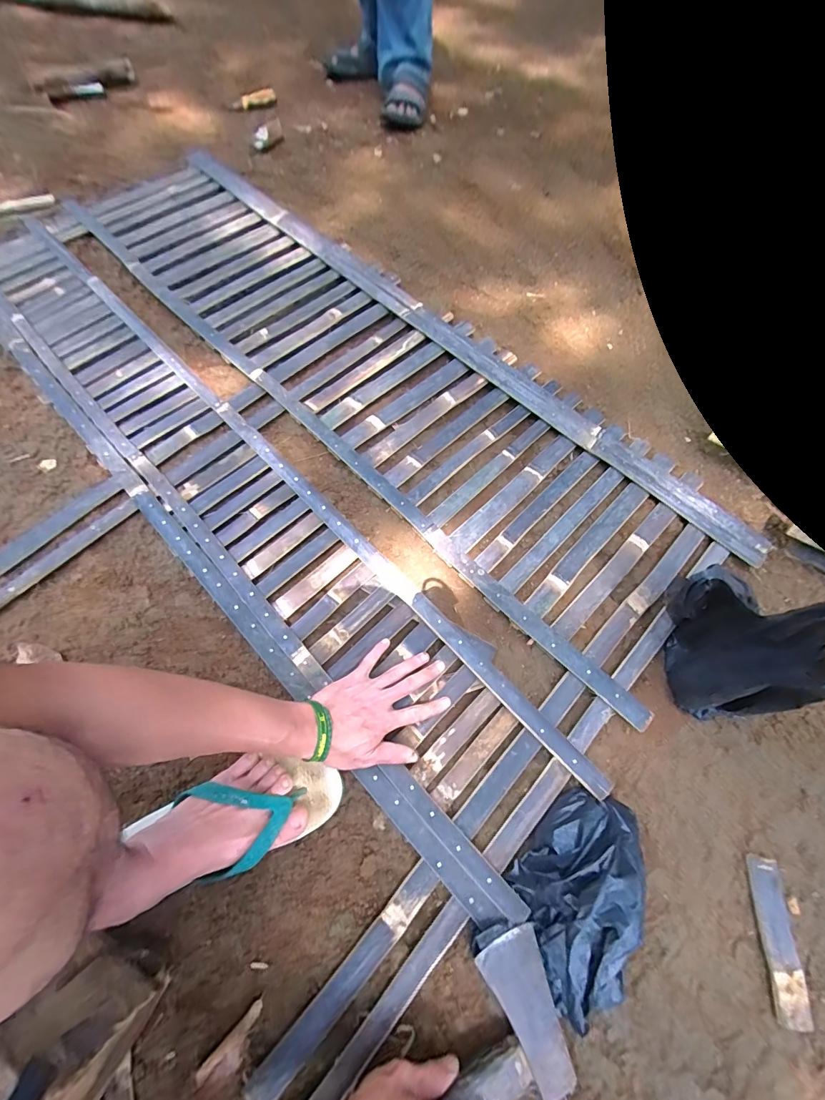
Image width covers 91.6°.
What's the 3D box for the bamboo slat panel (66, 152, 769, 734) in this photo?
[{"bbox_3d":[-0.129,-0.372,0.767,1.489,0.028,0.408,42,74,16],"label":"bamboo slat panel"}]

